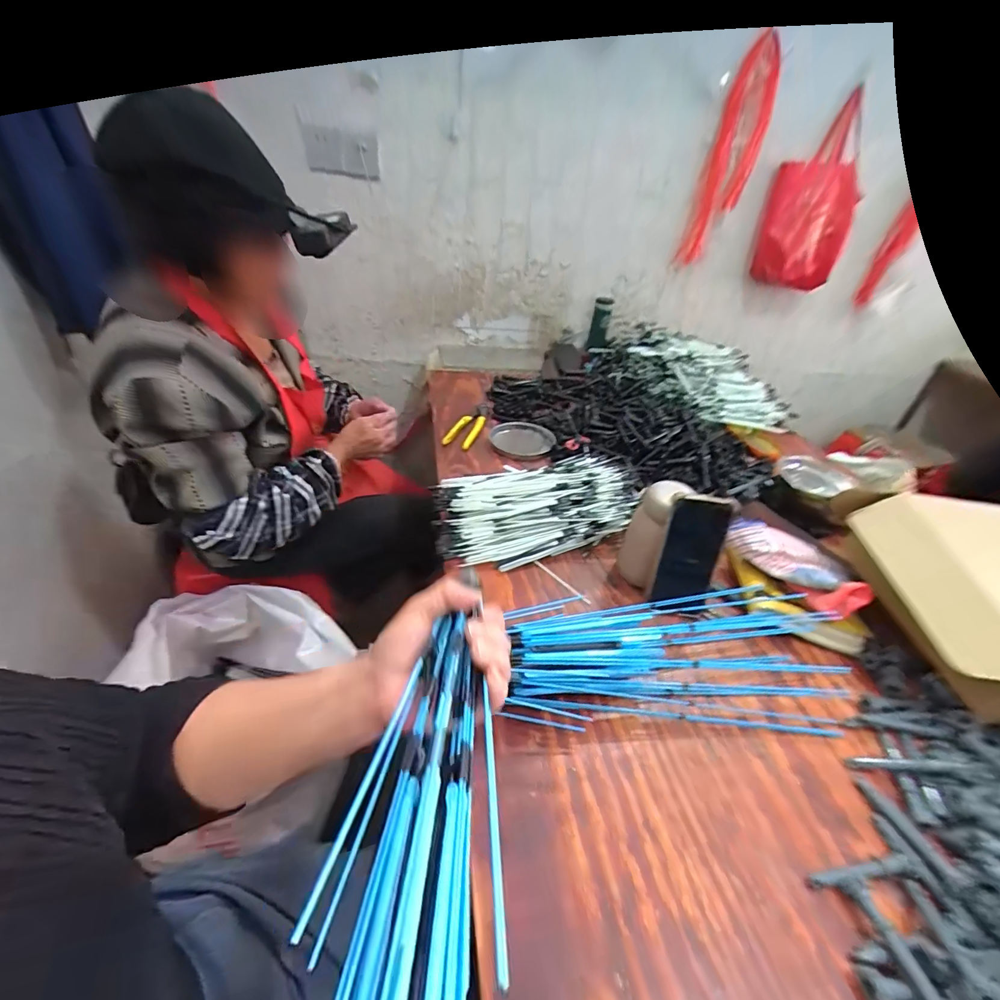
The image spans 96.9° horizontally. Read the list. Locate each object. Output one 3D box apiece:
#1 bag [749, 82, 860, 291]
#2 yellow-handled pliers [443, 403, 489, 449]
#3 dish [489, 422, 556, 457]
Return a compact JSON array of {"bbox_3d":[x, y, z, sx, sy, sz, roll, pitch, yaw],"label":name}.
[{"bbox_3d":[0.933,-0.878,1.326,0.265,0.466,0.061,-2,34,4],"label":"bag"},{"bbox_3d":[-0.065,-0.161,0.959,0.051,0.021,0.178,15,37,12],"label":"yellow-handled pliers"},{"bbox_3d":[0.044,-0.128,0.930,0.132,0.024,0.131,4,36,-3],"label":"dish"}]

